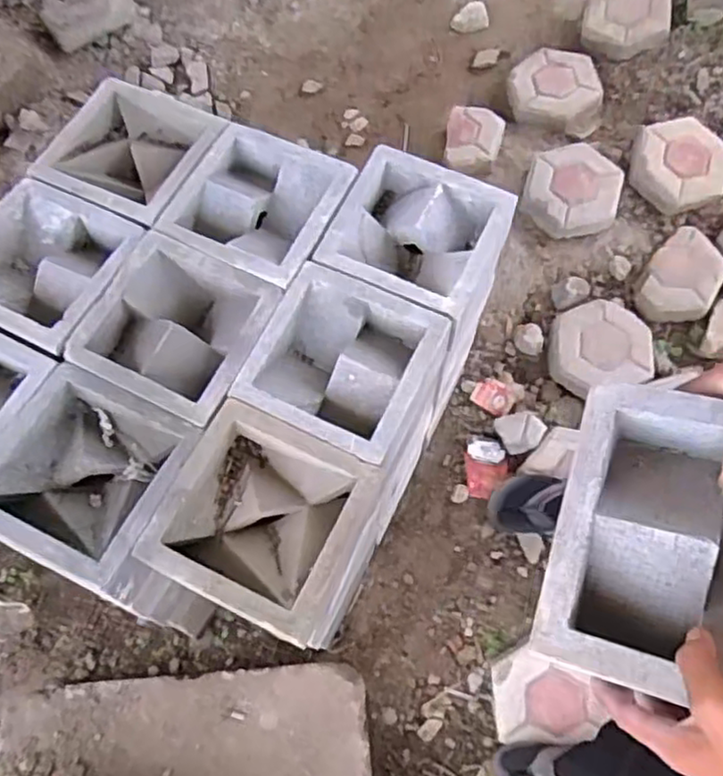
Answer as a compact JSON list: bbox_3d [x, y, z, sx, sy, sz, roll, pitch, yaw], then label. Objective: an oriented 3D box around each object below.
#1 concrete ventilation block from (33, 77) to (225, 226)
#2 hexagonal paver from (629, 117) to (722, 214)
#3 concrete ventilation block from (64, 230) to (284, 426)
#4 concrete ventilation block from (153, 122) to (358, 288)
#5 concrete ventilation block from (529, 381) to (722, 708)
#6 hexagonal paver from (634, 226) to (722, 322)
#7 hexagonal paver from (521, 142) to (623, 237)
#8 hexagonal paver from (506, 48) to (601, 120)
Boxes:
[{"bbox_3d":[-0.319,-0.329,0.968,0.222,0.067,0.201,25,73,10],"label":"concrete ventilation block"},{"bbox_3d":[0.707,-0.502,1.539,0.227,0.056,0.203,-13,70,-3],"label":"hexagonal paver"},{"bbox_3d":[-0.222,-0.069,0.864,0.192,0.076,0.197,25,73,10],"label":"concrete ventilation block"},{"bbox_3d":[-0.131,-0.243,0.927,0.205,0.080,0.210,26,73,10],"label":"concrete ventilation block"},{"bbox_3d":[0.241,0.116,0.484,0.199,0.095,0.202,12,73,22],"label":"concrete ventilation block"},{"bbox_3d":[0.676,-0.228,1.458,0.151,0.059,0.210,39,76,14],"label":"hexagonal paver"},{"bbox_3d":[0.463,-0.438,1.519,0.200,0.071,0.204,15,71,7],"label":"hexagonal paver"},{"bbox_3d":[0.456,-0.715,1.636,0.207,0.053,0.180,3,70,3],"label":"hexagonal paver"}]

